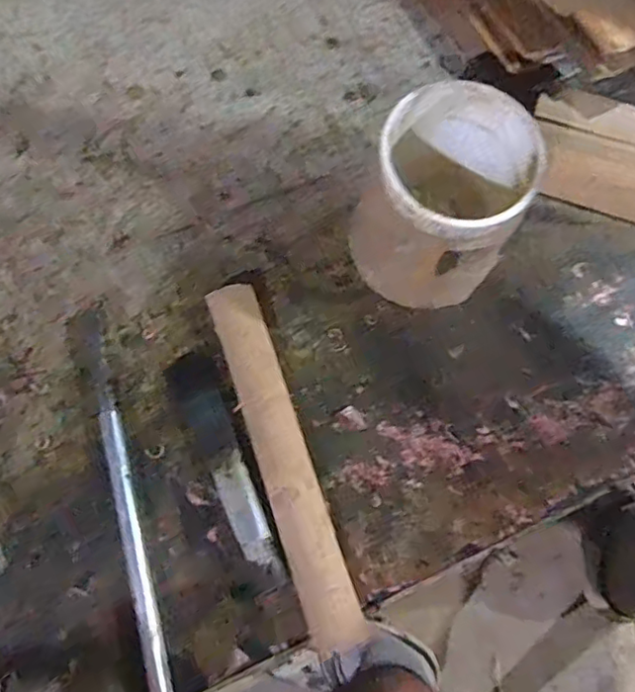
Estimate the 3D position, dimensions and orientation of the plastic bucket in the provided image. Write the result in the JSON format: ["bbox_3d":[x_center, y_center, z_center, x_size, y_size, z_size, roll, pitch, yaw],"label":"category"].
[{"bbox_3d":[0.076,-0.092,0.396,0.097,0.116,0.096,1,69,-2],"label":"plastic bucket"}]

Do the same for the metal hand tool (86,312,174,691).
[{"bbox_3d":[-0.118,0.086,0.370,0.011,0.008,0.239,-16,70,-9],"label":"metal hand tool"}]

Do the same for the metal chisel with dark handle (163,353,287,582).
[{"bbox_3d":[-0.060,0.070,0.378,0.030,0.014,0.148,-20,71,-10],"label":"metal chisel with dark handle"}]

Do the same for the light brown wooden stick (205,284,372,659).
[{"bbox_3d":[-0.023,0.066,0.380,0.033,0.018,0.231,-17,70,-9],"label":"light brown wooden stick"}]

